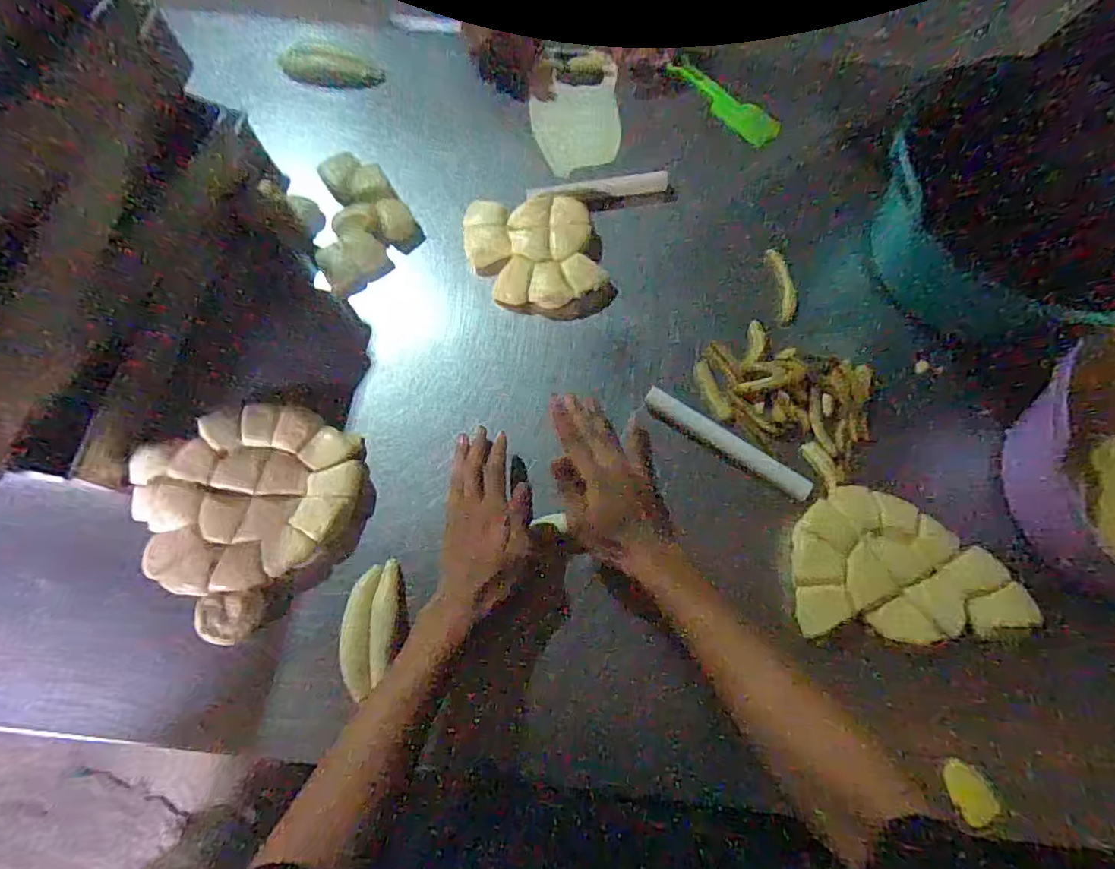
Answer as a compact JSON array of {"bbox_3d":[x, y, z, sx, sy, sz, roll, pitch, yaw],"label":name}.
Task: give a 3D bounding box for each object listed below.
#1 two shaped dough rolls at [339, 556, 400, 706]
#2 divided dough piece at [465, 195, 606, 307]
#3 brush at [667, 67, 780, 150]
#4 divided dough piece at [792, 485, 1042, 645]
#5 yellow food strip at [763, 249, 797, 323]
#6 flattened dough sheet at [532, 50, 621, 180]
[{"bbox_3d":[-0.170,0.174,0.497,0.045,0.021,0.112,3,70,2],"label":"two shaped dough rolls"},{"bbox_3d":[-0.029,-0.210,0.625,0.154,0.034,0.132,2,70,1],"label":"divided dough piece"},{"bbox_3d":[0.211,-0.422,0.695,0.042,0.014,0.164,-39,75,-12],"label":"brush"},{"bbox_3d":[0.321,0.118,0.503,0.198,0.017,0.132,3,70,2],"label":"divided dough piece"},{"bbox_3d":[0.255,-0.171,0.618,0.021,0.009,0.086,-12,83,-4],"label":"yellow food strip"},{"bbox_3d":[0.024,-0.417,0.708,0.110,0.012,0.190,-2,70,0],"label":"flattened dough sheet"}]

